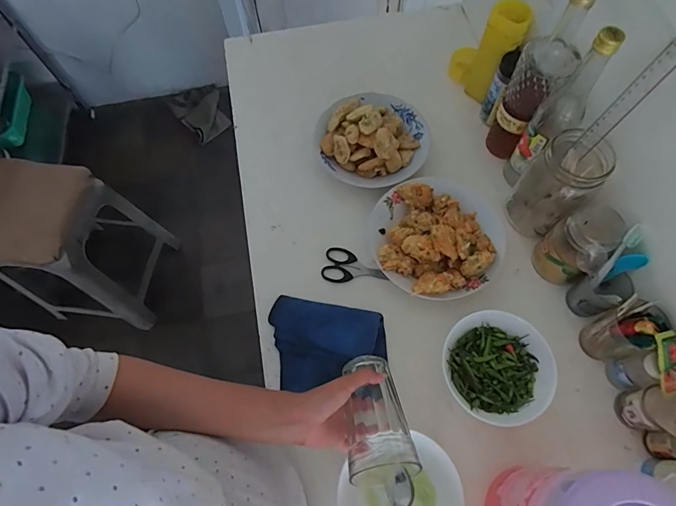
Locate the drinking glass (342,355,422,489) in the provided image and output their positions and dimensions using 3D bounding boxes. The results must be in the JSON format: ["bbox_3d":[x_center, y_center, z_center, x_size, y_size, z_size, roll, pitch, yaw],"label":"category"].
[{"bbox_3d":[0.039,0.191,0.479,0.071,0.088,0.135,-13,66,-4],"label":"drinking glass"}]

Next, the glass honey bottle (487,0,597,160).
[{"bbox_3d":[0.290,-0.247,0.607,0.068,0.267,0.074,28,70,14],"label":"glass honey bottle"}]

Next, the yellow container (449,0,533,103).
[{"bbox_3d":[0.253,-0.361,0.723,0.050,0.173,0.119,-26,67,-9],"label":"yellow container"}]

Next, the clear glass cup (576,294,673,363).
[{"bbox_3d":[0.375,0.103,0.546,0.058,0.112,0.060,-1,66,2],"label":"clear glass cup"}]

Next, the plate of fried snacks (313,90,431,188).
[{"bbox_3d":[0.057,-0.205,0.709,0.194,0.069,0.182,-1,66,2],"label":"plate of fried snacks"}]

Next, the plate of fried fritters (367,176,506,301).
[{"bbox_3d":[0.157,-0.037,0.633,0.196,0.065,0.213,-1,66,2],"label":"plate of fried fritters"}]

